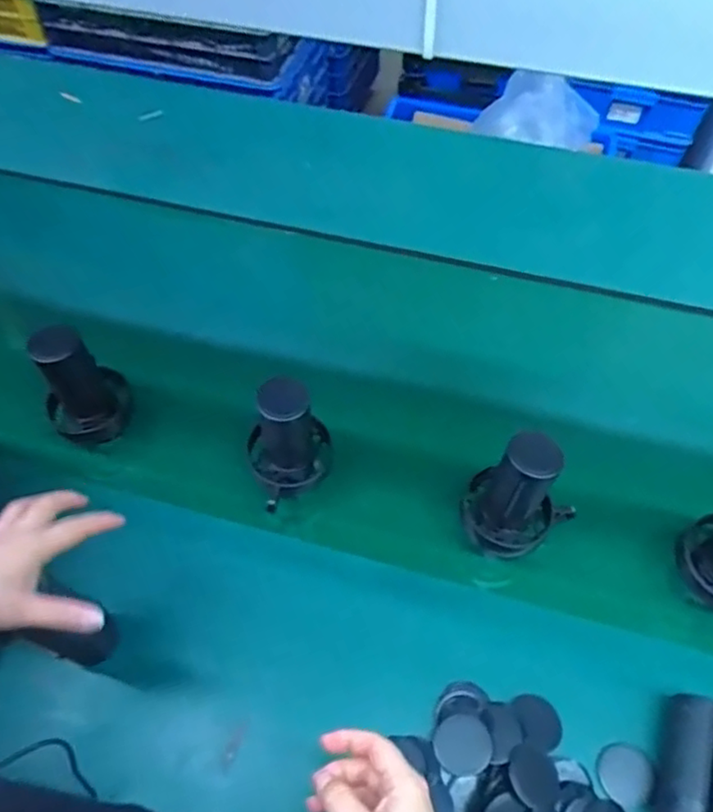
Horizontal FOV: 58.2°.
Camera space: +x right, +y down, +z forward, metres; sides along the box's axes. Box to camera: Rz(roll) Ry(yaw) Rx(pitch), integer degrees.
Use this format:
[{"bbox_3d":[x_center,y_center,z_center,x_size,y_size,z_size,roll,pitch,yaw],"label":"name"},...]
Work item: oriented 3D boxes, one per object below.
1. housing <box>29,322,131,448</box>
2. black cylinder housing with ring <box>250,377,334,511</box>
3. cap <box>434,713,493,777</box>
[{"bbox_3d":[-0.311,-0.028,0.717,0.087,0.167,0.079,-28,60,-17],"label":"housing"},{"bbox_3d":[-0.070,0.036,0.677,0.093,0.137,0.085,-15,57,-10],"label":"black cylinder housing with ring"},{"bbox_3d":[0.095,0.306,0.579,0.050,0.006,0.049,-17,45,17],"label":"cap"}]

